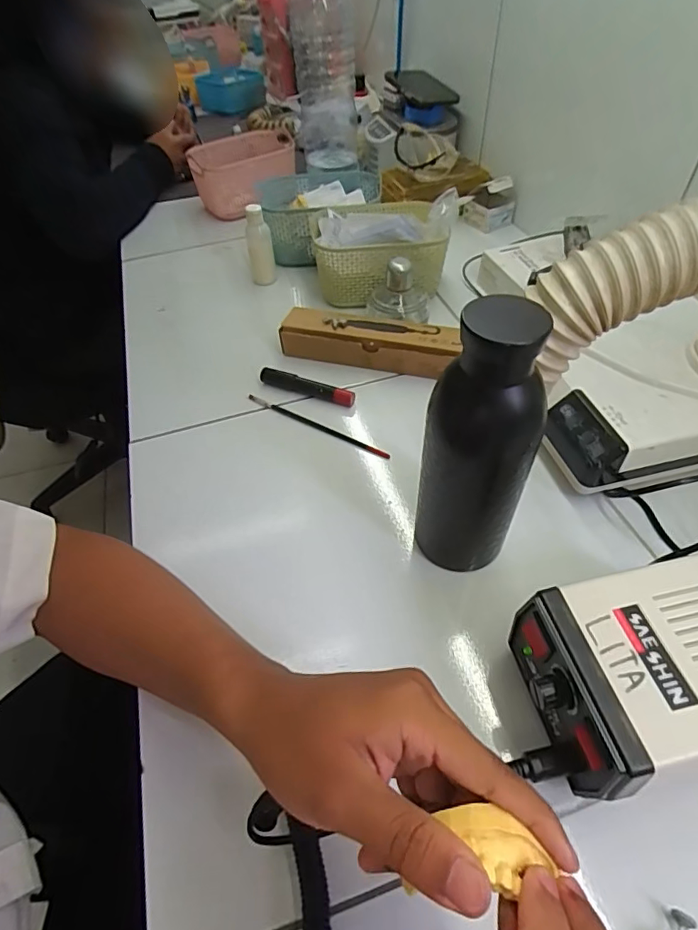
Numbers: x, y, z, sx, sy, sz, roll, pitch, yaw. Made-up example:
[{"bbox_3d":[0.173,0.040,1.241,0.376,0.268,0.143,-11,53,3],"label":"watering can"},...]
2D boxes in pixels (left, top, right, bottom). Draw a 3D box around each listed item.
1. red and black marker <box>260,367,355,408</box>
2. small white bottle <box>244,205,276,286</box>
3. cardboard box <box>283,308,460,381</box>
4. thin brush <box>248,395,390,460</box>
[{"bbox_3d":[-0.045,-0.084,0.530,0.107,0.016,0.016,18,53,17],"label":"red and black marker"},{"bbox_3d":[-0.119,-0.289,0.659,0.032,0.100,0.033,-9,50,-4],"label":"small white bottle"},{"bbox_3d":[0.020,-0.140,0.554,0.191,0.040,0.052,10,51,11],"label":"cardboard box"},{"bbox_3d":[-0.033,-0.043,0.508,0.171,0.005,0.013,24,55,21],"label":"thin brush"}]

